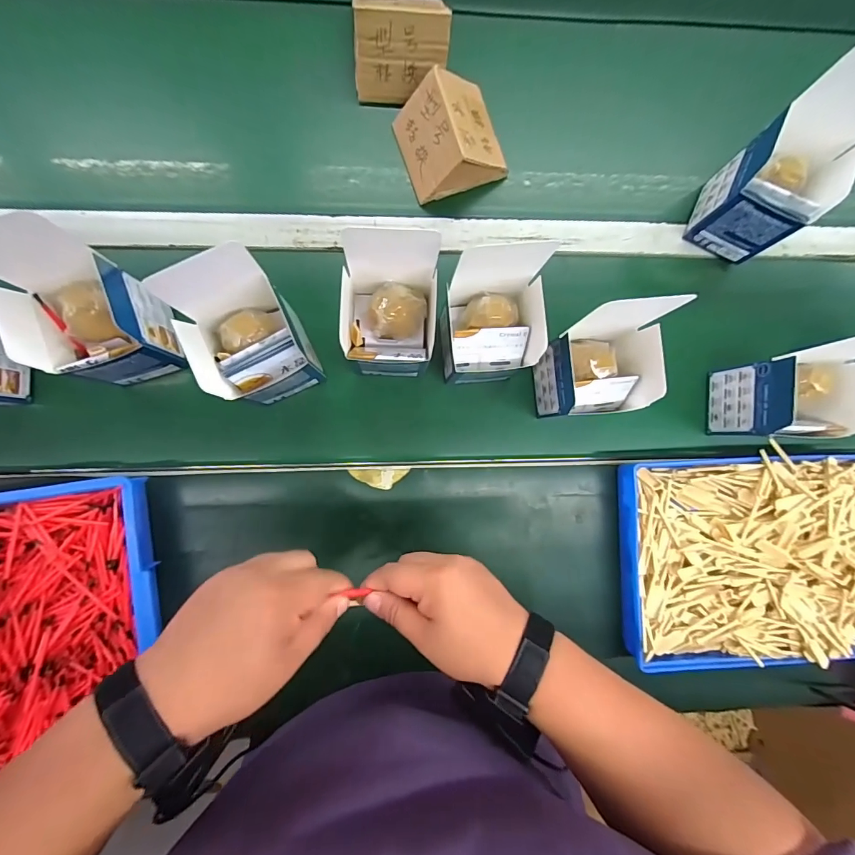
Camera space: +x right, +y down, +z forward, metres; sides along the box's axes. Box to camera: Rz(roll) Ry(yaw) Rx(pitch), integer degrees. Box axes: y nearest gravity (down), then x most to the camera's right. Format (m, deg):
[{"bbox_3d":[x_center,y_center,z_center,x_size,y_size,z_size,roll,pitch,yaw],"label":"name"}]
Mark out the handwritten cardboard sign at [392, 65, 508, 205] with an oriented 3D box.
[{"bbox_3d":[0.029,-0.328,0.472,0.106,0.069,0.103,-20,92,-4],"label":"handwritten cardboard sign"}]

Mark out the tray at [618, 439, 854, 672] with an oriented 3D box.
[{"bbox_3d":[0.388,0.152,0.488,0.313,0.059,0.230,-3,90,-4],"label":"tray"}]

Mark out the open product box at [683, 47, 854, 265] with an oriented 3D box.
[{"bbox_3d":[0.373,-0.264,0.441,0.085,0.181,0.098,24,89,-4],"label":"open product box"}]

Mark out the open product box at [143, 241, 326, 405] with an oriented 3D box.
[{"bbox_3d":[-0.169,-0.088,0.412,0.099,0.159,0.109,-24,92,-3],"label":"open product box"}]

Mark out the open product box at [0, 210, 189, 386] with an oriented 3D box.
[{"bbox_3d":[-0.323,-0.105,0.387,0.113,0.139,0.107,-15,91,-4],"label":"open product box"}]

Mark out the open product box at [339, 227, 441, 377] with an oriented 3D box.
[{"bbox_3d":[-0.034,-0.113,0.423,0.094,0.158,0.105,3,90,-4],"label":"open product box"}]

